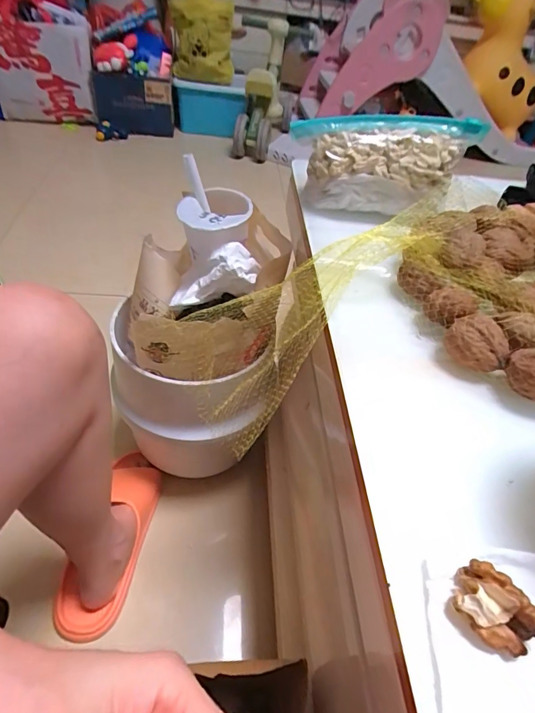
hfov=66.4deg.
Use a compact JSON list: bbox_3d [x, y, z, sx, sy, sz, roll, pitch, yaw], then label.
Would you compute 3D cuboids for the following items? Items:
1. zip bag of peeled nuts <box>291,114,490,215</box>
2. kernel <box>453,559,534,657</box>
[{"bbox_3d":[0.112,-0.186,0.397,0.174,0.072,0.055,5,46,-4],"label":"zip bag of peeled nuts"},{"bbox_3d":[0.093,0.105,0.169,0.022,0.019,0.034,-25,55,-28],"label":"kernel"}]

